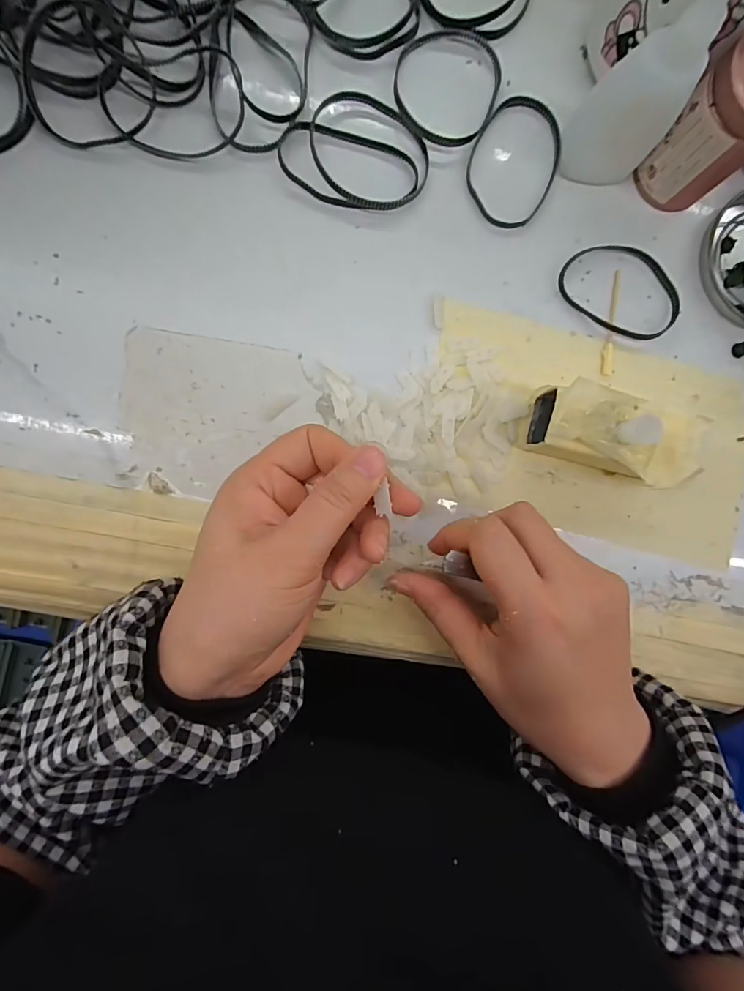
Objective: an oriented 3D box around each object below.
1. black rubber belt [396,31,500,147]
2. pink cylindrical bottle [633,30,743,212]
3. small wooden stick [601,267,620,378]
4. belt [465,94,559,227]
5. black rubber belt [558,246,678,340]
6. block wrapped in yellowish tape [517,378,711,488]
[{"bbox_3d":[0.040,-0.219,0.240,0.056,0.004,0.063,16,92,-6],"label":"black rubber belt"},{"bbox_3d":[0.171,-0.182,0.223,0.044,0.066,0.040,0,93,-5],"label":"pink cylindrical bottle"},{"bbox_3d":[0.136,-0.098,0.256,0.006,0.004,0.059,5,93,-5],"label":"small wooden stick"},{"bbox_3d":[0.078,-0.182,0.246,0.049,0.004,0.067,28,91,-6],"label":"belt"},{"bbox_3d":[0.142,-0.117,0.254,0.071,0.007,0.048,32,90,-6],"label":"black rubber belt"},{"bbox_3d":[0.125,-0.032,0.239,0.084,0.039,0.042,17,92,-6],"label":"block wrapped in yellowish tape"}]

